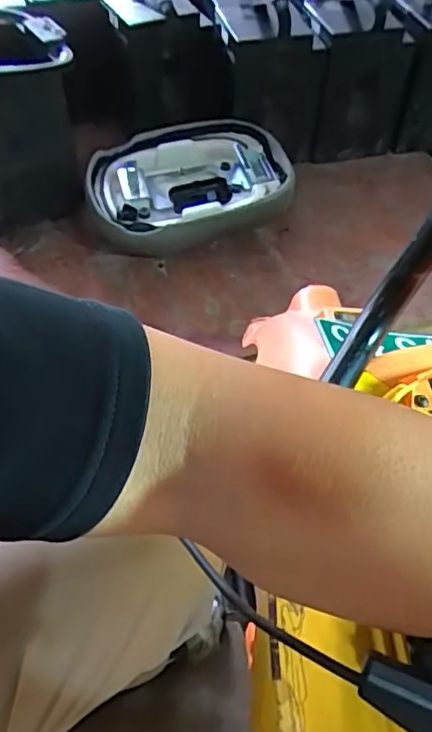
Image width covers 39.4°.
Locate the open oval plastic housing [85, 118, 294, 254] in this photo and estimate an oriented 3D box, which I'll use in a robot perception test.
[{"bbox_3d":[-0.051,-0.328,1.076,0.350,0.094,0.270,1,53,-1],"label":"open oval plastic housing"}]

